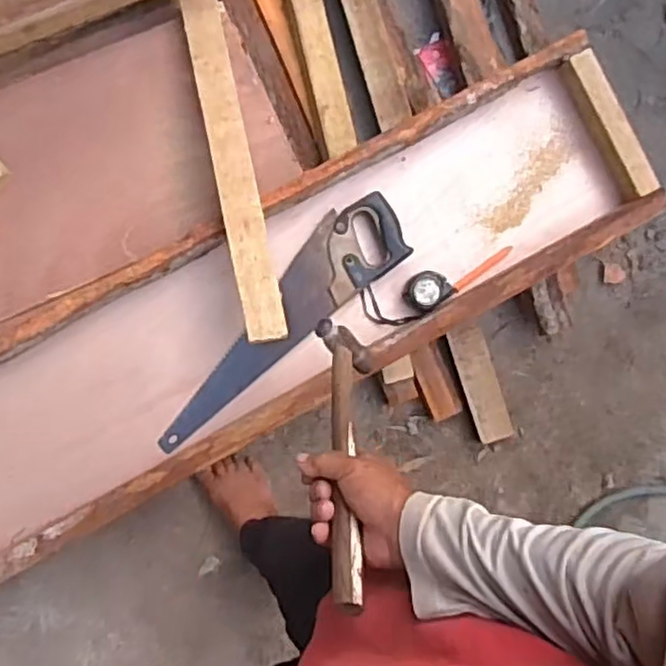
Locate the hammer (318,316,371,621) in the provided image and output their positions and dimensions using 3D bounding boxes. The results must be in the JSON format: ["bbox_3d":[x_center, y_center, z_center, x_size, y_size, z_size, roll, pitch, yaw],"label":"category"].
[{"bbox_3d":[0.013,0.111,0.653,0.055,0.038,0.285,7,48,-8],"label":"hammer"}]

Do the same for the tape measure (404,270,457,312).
[{"bbox_3d":[0.146,-0.068,1.089,0.068,0.035,0.056,-34,93,-7],"label":"tape measure"}]

